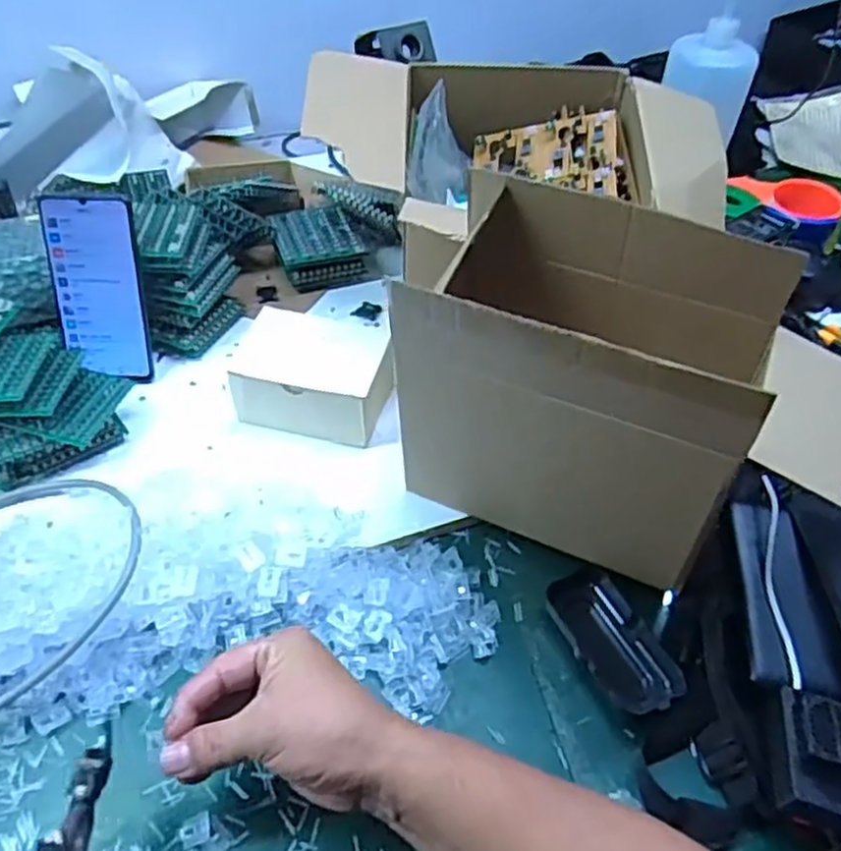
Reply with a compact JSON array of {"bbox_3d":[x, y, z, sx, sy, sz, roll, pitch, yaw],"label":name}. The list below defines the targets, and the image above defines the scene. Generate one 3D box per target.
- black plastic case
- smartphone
[{"bbox_3d":[0.136,0.155,0.532,0.052,0.026,0.108,-24,54,-23],"label":"black plastic case"},{"bbox_3d":[-0.278,-0.115,0.645,0.073,0.155,0.010,0,25,-3],"label":"smartphone"}]

